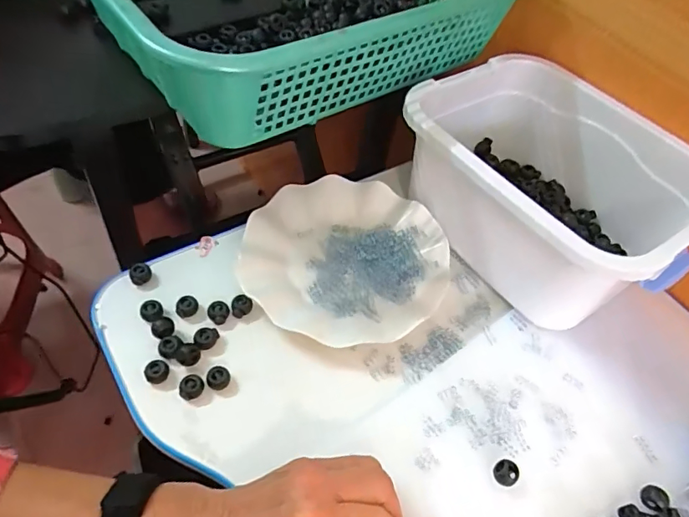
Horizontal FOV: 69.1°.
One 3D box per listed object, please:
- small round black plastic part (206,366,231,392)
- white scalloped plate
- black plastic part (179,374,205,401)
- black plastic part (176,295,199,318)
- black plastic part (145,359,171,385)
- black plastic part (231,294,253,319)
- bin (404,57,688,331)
[{"bbox_3d":[-0.096,0.092,0.383,0.013,0.016,0.016,30,55,13],"label":"small round black plastic part"},{"bbox_3d":[0.001,-0.002,0.455,0.176,0.019,0.176,4,53,-6],"label":"white scalloped plate"},{"bbox_3d":[-0.115,0.097,0.376,0.019,0.015,0.015,-23,60,-24],"label":"black plastic part"},{"bbox_3d":[-0.131,0.040,0.416,0.017,0.012,0.018,1,54,-2],"label":"black plastic part"},{"bbox_3d":[-0.142,0.086,0.380,0.015,0.015,0.016,6,53,-5],"label":"black plastic part"},{"bbox_3d":[-0.086,0.041,0.423,0.017,0.012,0.016,-5,55,-13],"label":"black plastic part"},{"bbox_3d":[0.186,-0.071,0.463,0.189,0.110,0.260,-31,64,-24],"label":"bin"}]

